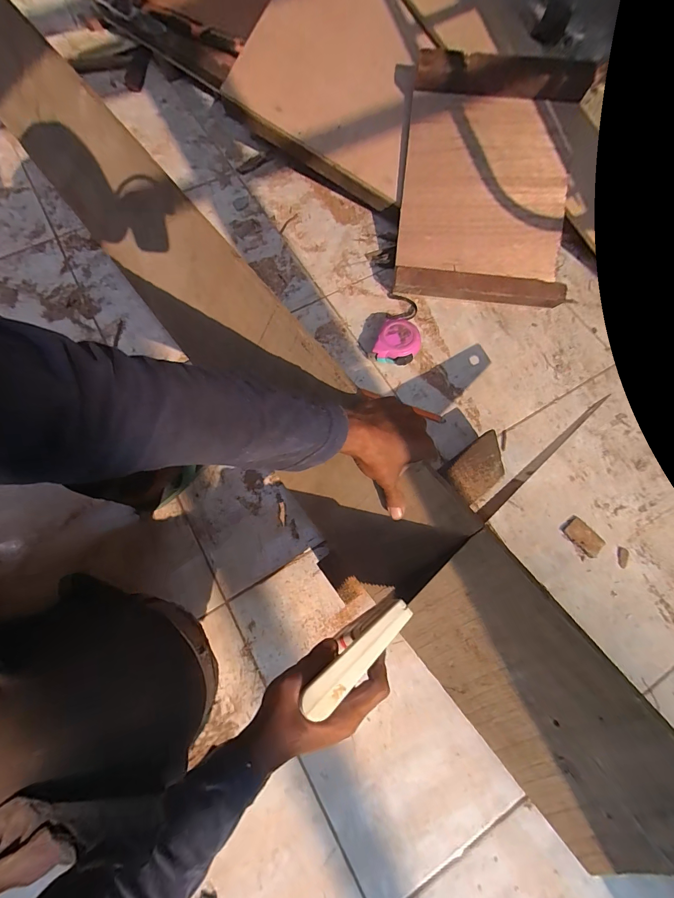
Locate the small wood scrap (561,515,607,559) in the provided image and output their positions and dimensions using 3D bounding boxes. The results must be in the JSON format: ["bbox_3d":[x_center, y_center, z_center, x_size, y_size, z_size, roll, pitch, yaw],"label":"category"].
[{"bbox_3d":[0.383,0.136,0.570,0.039,0.005,0.061,-39,76,-14],"label":"small wood scrap"}]

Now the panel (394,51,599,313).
[{"bbox_3d":[0.279,-0.484,0.674,0.311,0.064,0.408,6,96,3],"label":"panel"}]

